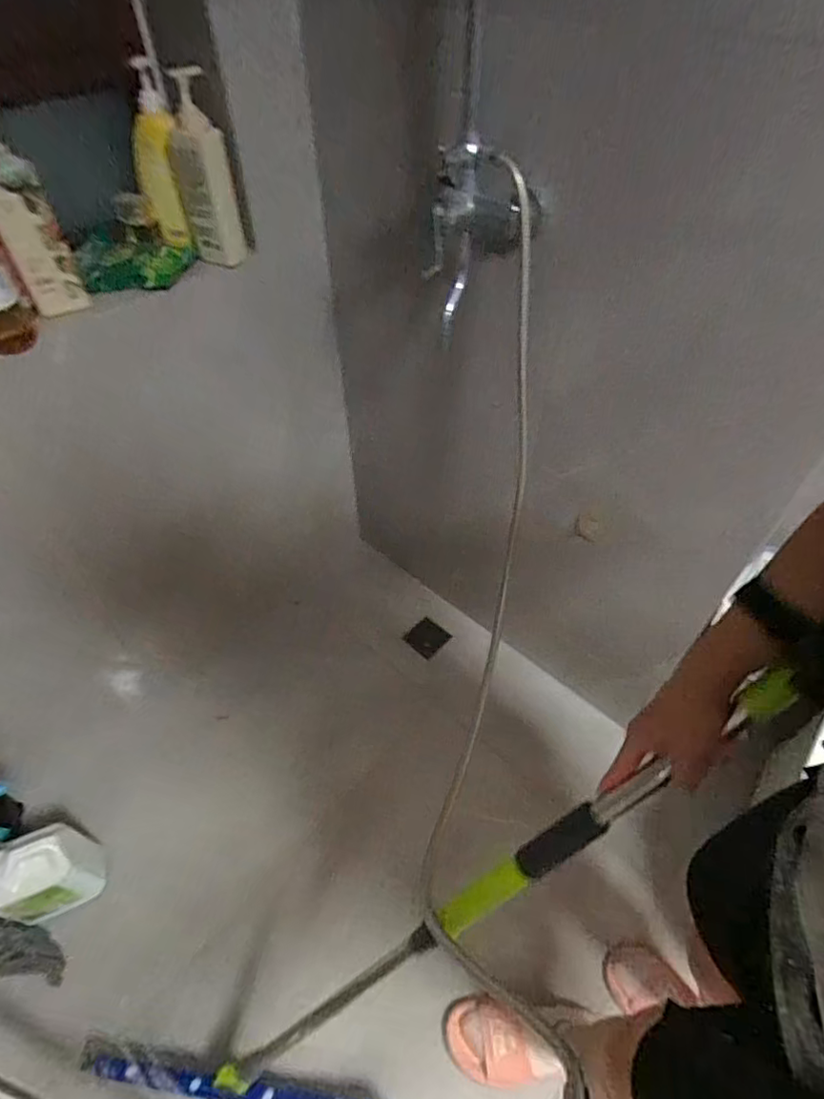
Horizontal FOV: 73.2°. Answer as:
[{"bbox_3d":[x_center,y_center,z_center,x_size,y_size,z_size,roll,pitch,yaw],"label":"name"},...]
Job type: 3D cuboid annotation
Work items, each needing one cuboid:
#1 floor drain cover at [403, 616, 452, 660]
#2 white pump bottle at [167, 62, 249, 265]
[{"bbox_3d":[0.043,0.245,1.567,0.094,0.011,0.102,35,58,26],"label":"floor drain cover"},{"bbox_3d":[-0.326,-0.584,0.878,0.085,0.244,0.065,-15,51,-12],"label":"white pump bottle"}]

